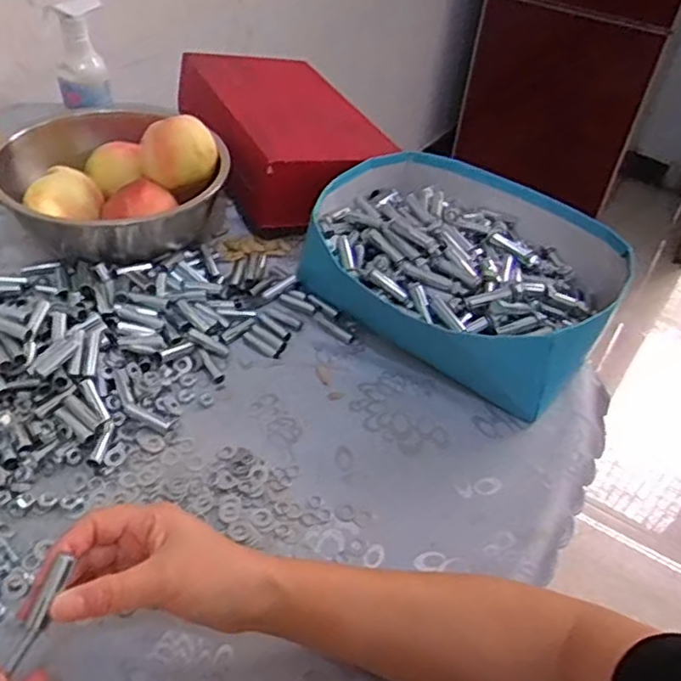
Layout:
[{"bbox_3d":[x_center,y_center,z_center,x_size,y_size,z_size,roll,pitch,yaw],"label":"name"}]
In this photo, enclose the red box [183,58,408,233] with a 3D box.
[{"bbox_3d":[-0.071,-0.262,0.833,0.189,0.102,0.297,-16,48,-23],"label":"red box"}]

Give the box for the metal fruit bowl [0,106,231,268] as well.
[{"bbox_3d":[-0.237,-0.163,0.695,0.176,0.111,0.228,34,49,25],"label":"metal fruit bowl"}]

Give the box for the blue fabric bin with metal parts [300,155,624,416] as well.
[{"bbox_3d":[0.116,-0.078,0.673,0.313,0.102,0.258,31,48,22],"label":"blue fabric bin with metal parts"}]

